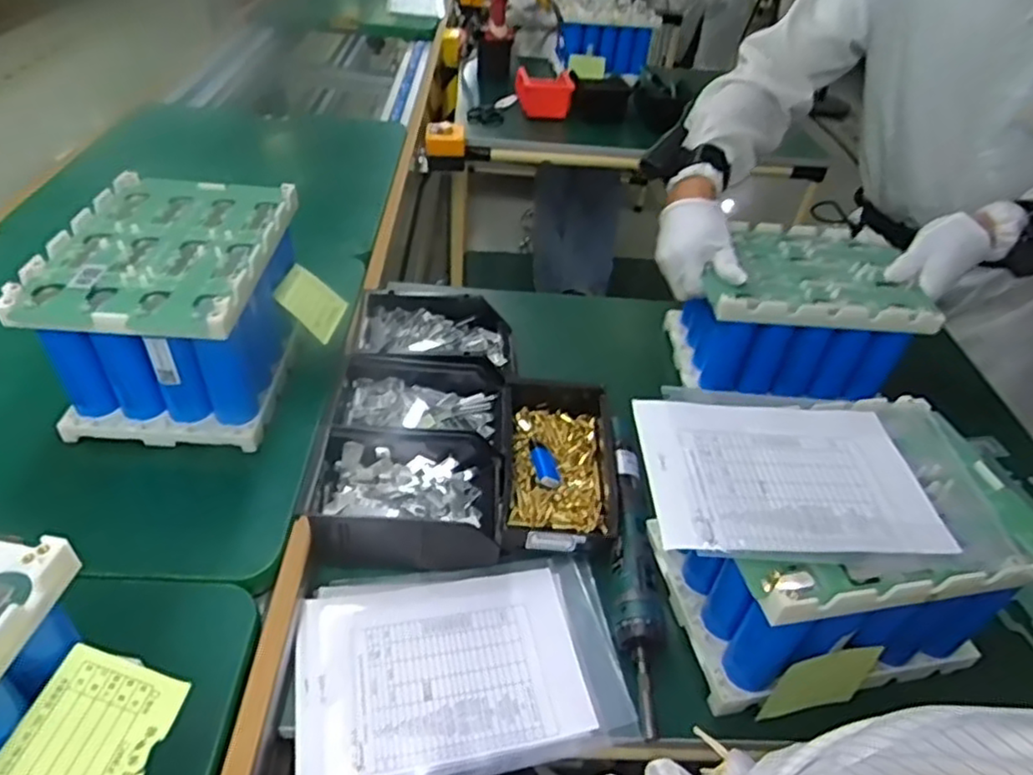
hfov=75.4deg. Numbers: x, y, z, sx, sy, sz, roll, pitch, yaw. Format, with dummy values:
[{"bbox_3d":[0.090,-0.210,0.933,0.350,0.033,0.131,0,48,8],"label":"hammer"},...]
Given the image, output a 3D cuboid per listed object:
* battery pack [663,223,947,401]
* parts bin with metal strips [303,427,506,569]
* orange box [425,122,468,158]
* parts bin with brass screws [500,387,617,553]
[{"bbox_3d":[0.319,-0.085,0.786,0.224,0.143,0.182,2,35,-2],"label":"battery pack"},{"bbox_3d":[-0.098,0.101,0.607,0.170,0.070,0.109,1,35,-3],"label":"parts bin with metal strips"},{"bbox_3d":[-0.135,-0.471,1.269,0.076,0.053,0.054,-2,35,-7],"label":"orange box"},{"bbox_3d":[0.041,0.072,0.652,0.106,0.061,0.169,2,35,-1],"label":"parts bin with brass screws"}]

